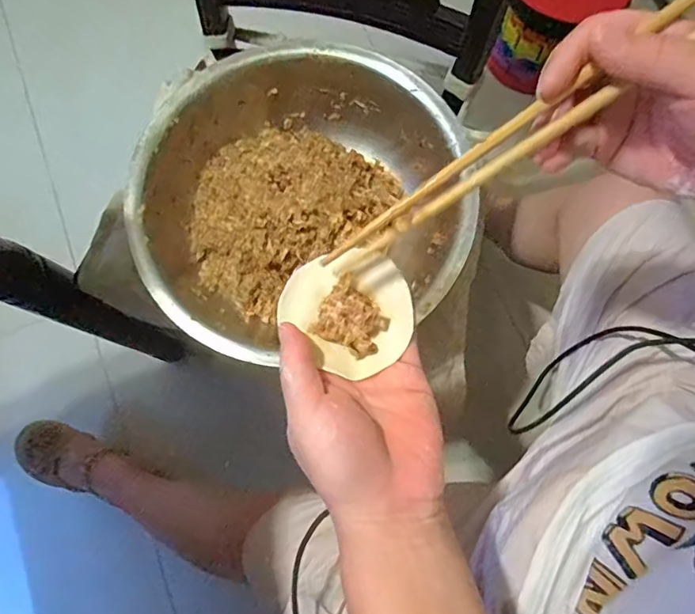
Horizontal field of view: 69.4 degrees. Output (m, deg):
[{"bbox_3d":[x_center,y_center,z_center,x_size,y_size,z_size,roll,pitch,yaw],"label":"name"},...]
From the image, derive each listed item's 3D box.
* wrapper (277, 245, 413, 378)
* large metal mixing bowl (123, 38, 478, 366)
[{"bbox_3d":[0.002,-0.001,0.301,0.078,0.018,0.067,43,81,11],"label":"wrapper"},{"bbox_3d":[-0.050,-0.113,0.531,0.320,0.094,0.300,0,76,1],"label":"large metal mixing bowl"}]

